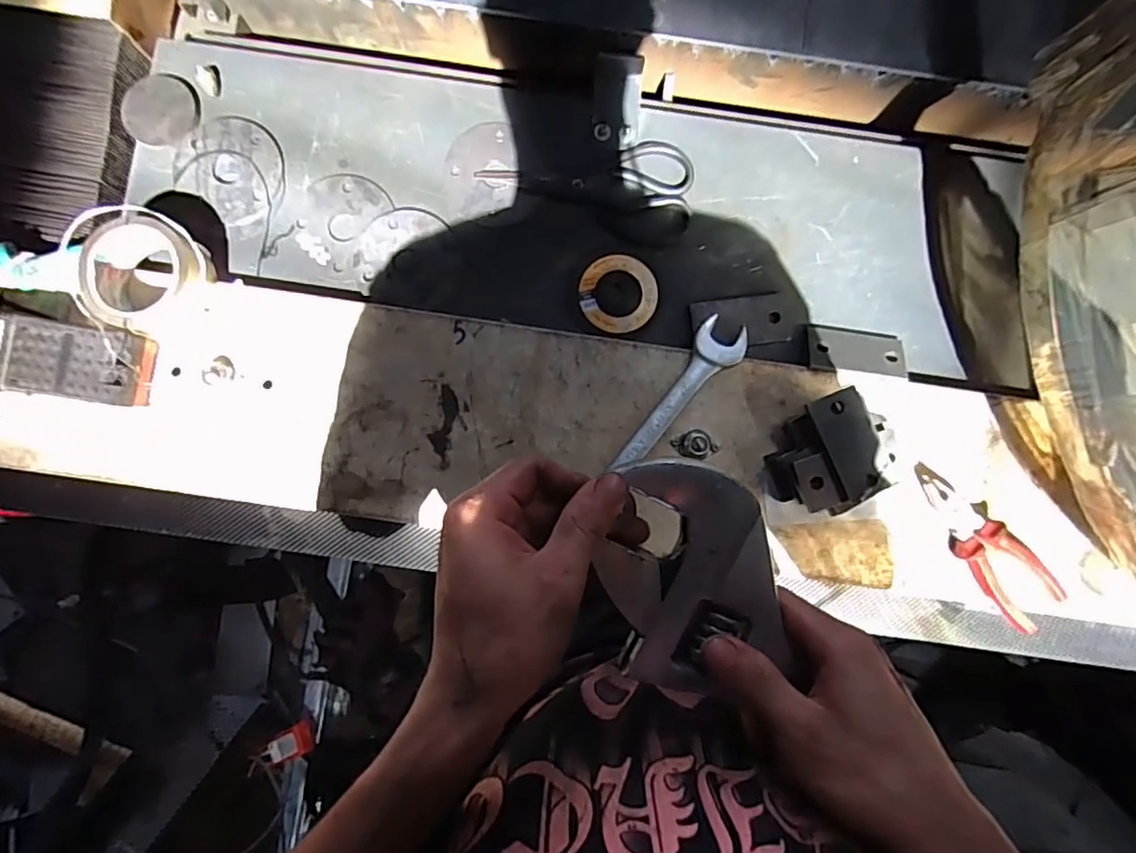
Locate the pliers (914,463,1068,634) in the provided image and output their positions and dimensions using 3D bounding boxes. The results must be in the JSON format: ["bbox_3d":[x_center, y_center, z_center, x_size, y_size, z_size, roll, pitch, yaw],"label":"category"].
[{"bbox_3d":[0.407,0.114,0.572,0.062,0.022,0.182,-42,86,-5],"label":"pliers"}]

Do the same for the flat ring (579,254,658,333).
[{"bbox_3d":[0.053,-0.138,0.611,0.080,0.006,0.080,0,83,-1],"label":"flat ring"}]

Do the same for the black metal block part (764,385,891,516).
[{"bbox_3d":[0.241,0.029,0.555,0.085,0.060,0.097,-25,84,-4],"label":"black metal block part"}]

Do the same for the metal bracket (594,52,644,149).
[{"bbox_3d":[0.053,-0.341,0.608,0.047,0.019,0.089,4,83,-1],"label":"metal bracket"}]

